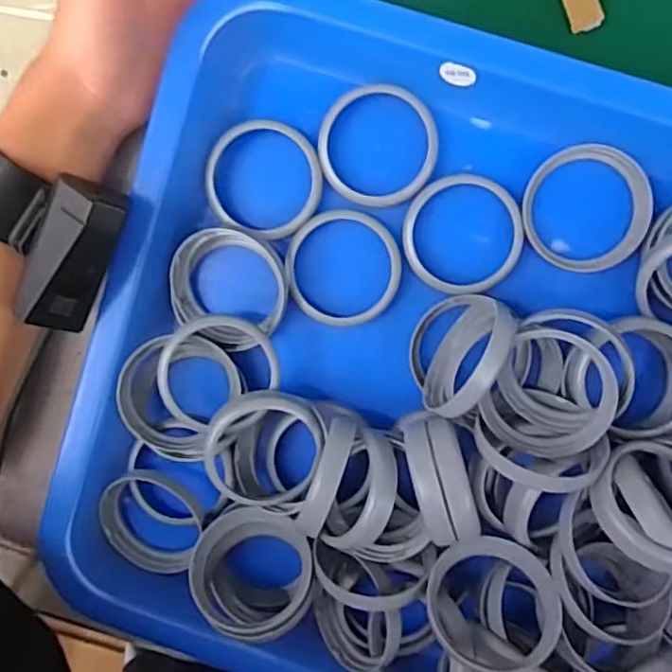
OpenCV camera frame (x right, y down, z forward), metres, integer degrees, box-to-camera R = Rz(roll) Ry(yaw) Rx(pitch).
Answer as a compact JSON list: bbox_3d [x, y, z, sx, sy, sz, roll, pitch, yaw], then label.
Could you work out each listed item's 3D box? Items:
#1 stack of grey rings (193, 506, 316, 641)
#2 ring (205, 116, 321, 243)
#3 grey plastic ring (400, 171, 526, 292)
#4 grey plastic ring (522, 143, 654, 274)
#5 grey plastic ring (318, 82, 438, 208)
[{"bbox_3d":[-0.041,0.117,0.322,0.061,0.022,0.061,37,80,15],"label":"stack of grey rings"},{"bbox_3d":[-0.036,-0.077,0.318,0.057,0.012,0.055,0,96,4],"label":"ring"},{"bbox_3d":[0.062,-0.050,0.319,0.057,0.008,0.058,0,96,4],"label":"grey plastic ring"},{"bbox_3d":[0.121,-0.061,0.312,0.058,0.013,0.059,0,96,4],"label":"grey plastic ring"},{"bbox_3d":[0.021,-0.093,0.316,0.057,0.005,0.057,0,96,4],"label":"grey plastic ring"}]

